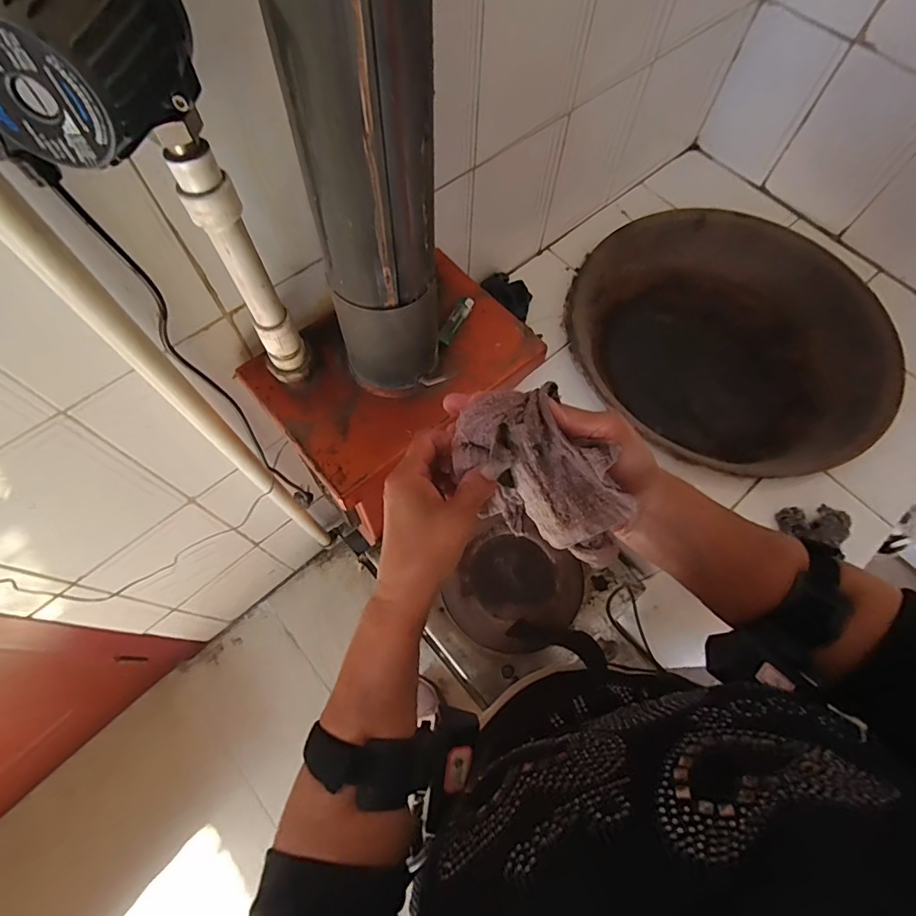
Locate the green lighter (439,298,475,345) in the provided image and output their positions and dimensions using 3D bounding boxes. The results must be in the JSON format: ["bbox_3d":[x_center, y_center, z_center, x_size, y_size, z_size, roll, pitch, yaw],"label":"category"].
[{"bbox_3d":[-0.002,-0.187,0.674,0.019,0.007,0.084,23,68,8],"label":"green lighter"}]

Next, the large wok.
[{"bbox_3d":[0.498,-0.224,0.986,0.575,0.171,0.558,1,67,-1],"label":"large wok"}]

